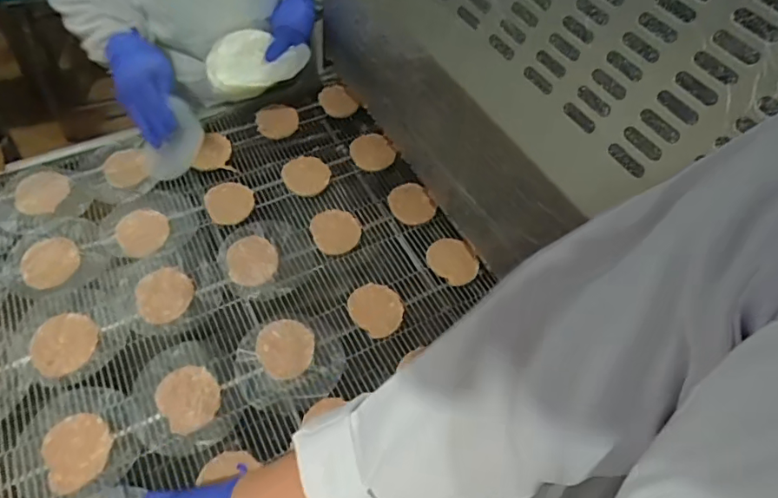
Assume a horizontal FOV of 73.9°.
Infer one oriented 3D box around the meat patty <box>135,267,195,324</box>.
[{"bbox_3d":[-0.271,0.056,0.628,0.067,0.010,0.069,2,55,-2],"label":"meat patty"}]

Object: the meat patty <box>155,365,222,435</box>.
[{"bbox_3d":[-0.217,0.160,0.561,0.072,0.008,0.062,39,62,22],"label":"meat patty"}]

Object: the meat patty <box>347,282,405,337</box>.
[{"bbox_3d":[-0.015,0.072,0.632,0.067,0.009,0.061,2,55,-2],"label":"meat patty"}]

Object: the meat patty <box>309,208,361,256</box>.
[{"bbox_3d":[-0.071,-0.025,0.696,0.064,0.007,0.069,2,55,-2],"label":"meat patty"}]

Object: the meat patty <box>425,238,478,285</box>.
[{"bbox_3d":[0.083,0.014,0.675,0.051,0.014,0.068,-37,64,-25],"label":"meat patty"}]

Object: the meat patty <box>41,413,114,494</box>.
[{"bbox_3d":[-0.316,0.204,0.524,0.062,0.009,0.069,-24,60,-19],"label":"meat patty"}]

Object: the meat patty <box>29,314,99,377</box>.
[{"bbox_3d":[-0.368,0.107,0.586,0.072,0.009,0.069,2,55,-2],"label":"meat patty"}]

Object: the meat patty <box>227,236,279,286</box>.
[{"bbox_3d":[-0.176,0.013,0.664,0.064,0.006,0.074,-13,56,-12],"label":"meat patty"}]

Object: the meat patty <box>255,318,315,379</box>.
[{"bbox_3d":[-0.119,0.114,0.598,0.063,0.006,0.071,-26,60,-20],"label":"meat patty"}]

